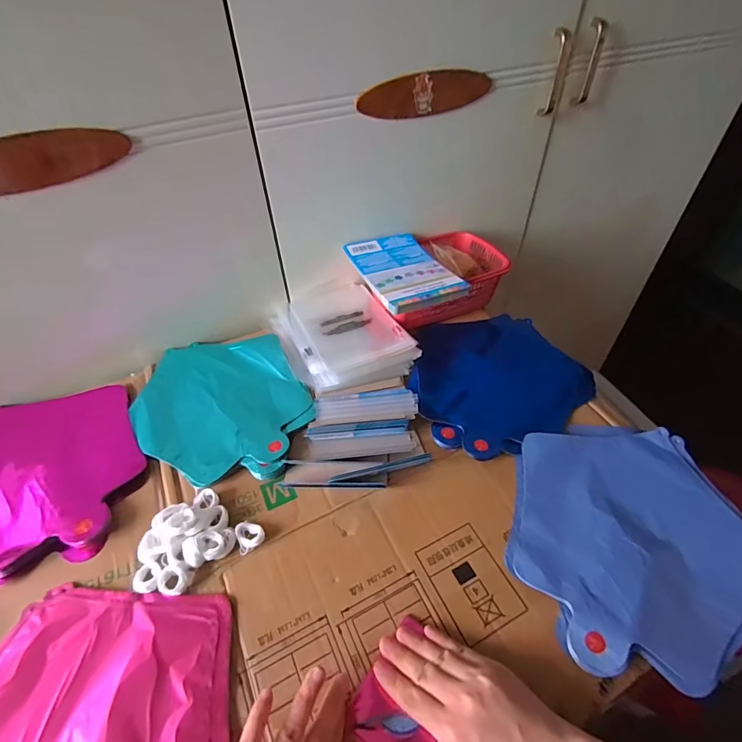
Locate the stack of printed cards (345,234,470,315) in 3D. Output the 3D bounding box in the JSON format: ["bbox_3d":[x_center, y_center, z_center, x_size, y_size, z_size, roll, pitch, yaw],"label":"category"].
[{"bbox_3d":[0.045,-0.148,0.601,0.119,0.022,0.180,-16,49,-13],"label":"stack of printed cards"}]

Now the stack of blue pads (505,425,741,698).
[{"bbox_3d":[0.252,0.155,0.418,0.239,0.016,0.227,-20,50,-17],"label":"stack of blue pads"}]

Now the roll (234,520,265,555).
[{"bbox_3d":[-0.119,0.163,0.421,0.026,0.010,0.028,0,48,1],"label":"roll"}]

